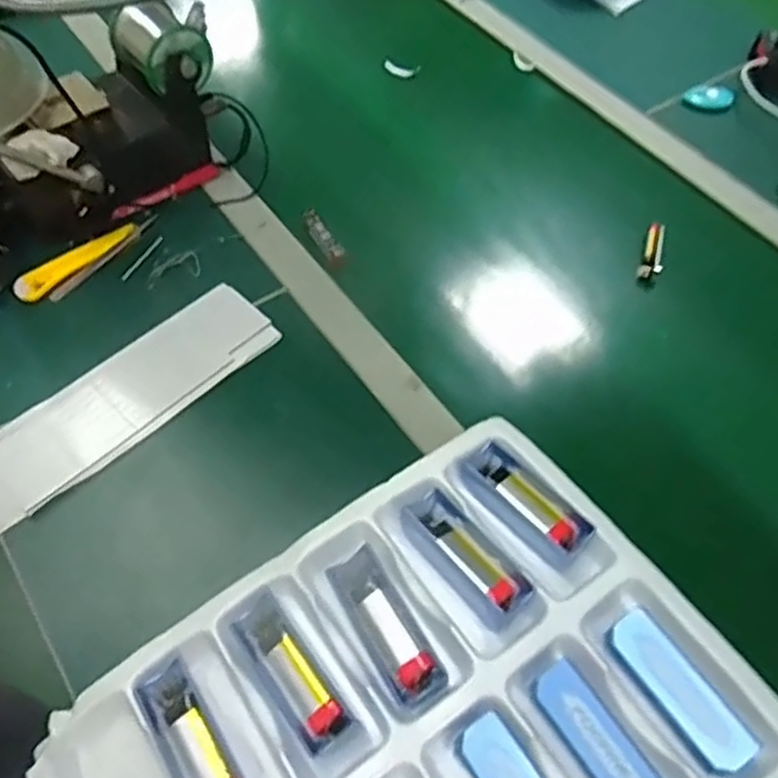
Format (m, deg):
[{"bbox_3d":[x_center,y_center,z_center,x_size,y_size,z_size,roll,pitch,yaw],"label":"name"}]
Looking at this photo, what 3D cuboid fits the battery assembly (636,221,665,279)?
[{"bbox_3d":[0.264,-0.137,0.717,0.020,0.016,0.066,19,57,11],"label":"battery assembly"}]

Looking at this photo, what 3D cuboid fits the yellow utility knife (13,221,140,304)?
[{"bbox_3d":[-0.289,-0.119,0.665,0.025,0.012,0.122,36,62,21],"label":"yellow utility knife"}]

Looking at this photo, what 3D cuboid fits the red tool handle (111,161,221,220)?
[{"bbox_3d":[-0.220,-0.198,0.719,0.122,0.007,0.012,-38,65,-24],"label":"red tool handle"}]

